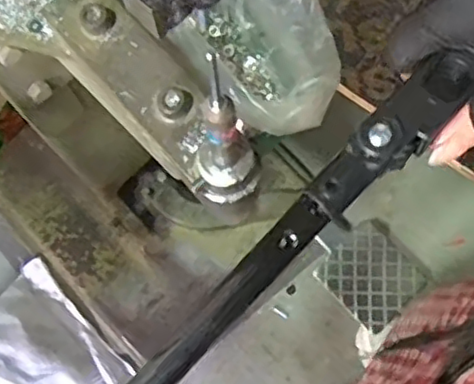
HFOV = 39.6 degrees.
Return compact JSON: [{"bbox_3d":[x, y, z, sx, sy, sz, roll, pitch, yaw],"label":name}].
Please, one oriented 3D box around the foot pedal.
[{"bbox_3d":[0.227,0.142,1.111,0.148,0.026,0.132,43,80,12],"label":"foot pedal"}]

